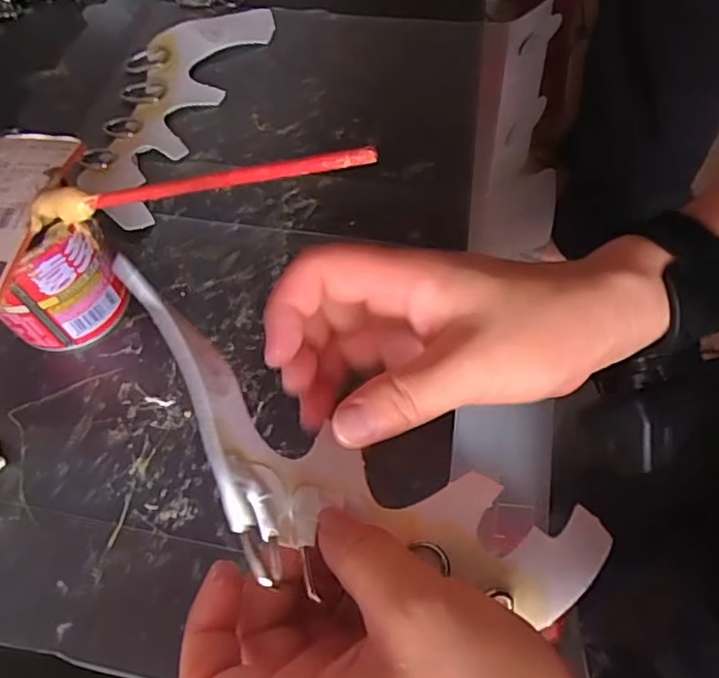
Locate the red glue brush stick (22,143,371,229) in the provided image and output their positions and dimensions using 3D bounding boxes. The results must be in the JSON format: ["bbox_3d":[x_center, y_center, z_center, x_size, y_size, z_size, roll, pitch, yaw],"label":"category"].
[{"bbox_3d":[-0.069,-0.061,0.243,0.157,0.011,0.012,-3,58,20],"label":"red glue brush stick"}]

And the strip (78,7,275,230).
[{"bbox_3d":[-0.130,-0.162,0.406,0.079,0.008,0.203,12,61,11],"label":"strip"}]

